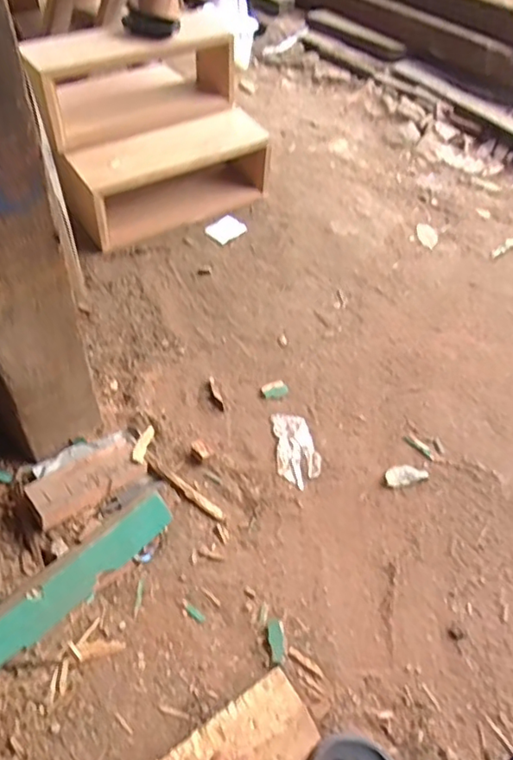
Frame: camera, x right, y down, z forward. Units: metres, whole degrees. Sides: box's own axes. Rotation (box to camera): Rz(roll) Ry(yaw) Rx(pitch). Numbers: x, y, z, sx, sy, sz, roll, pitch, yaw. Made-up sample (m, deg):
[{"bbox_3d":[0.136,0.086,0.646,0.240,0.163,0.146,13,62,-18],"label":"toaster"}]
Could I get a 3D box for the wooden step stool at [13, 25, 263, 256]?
[{"bbox_3d":[-0.228,-0.529,1.199,0.418,0.273,0.306,-22,54,-23],"label":"wooden step stool"}]

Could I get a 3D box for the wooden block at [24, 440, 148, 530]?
[{"bbox_3d":[-0.237,0.138,0.795,0.159,0.038,0.073,-33,58,-29],"label":"wooden block"}]

